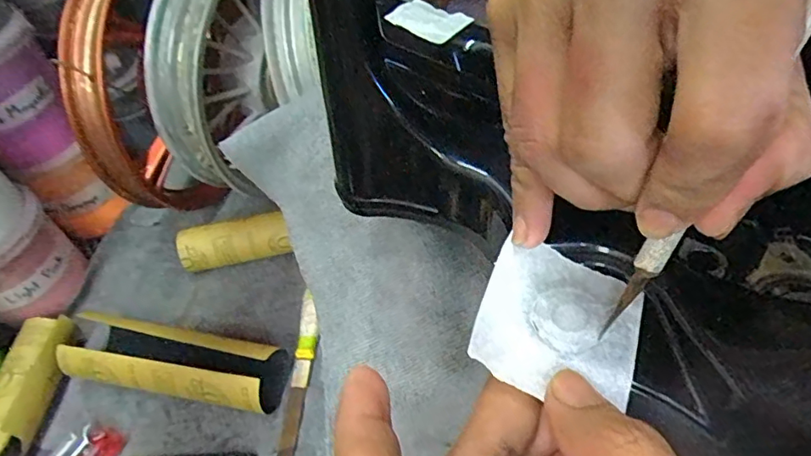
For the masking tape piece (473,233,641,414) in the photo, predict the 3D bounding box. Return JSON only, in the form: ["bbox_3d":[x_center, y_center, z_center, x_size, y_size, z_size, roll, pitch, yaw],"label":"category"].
[{"bbox_3d":[0.048,0.029,0.172,0.047,0.005,0.047,15,54,16],"label":"masking tape piece"}]

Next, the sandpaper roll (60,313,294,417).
[{"bbox_3d":[-0.297,0.170,0.702,0.287,0.083,0.089,6,53,12],"label":"sandpaper roll"}]

